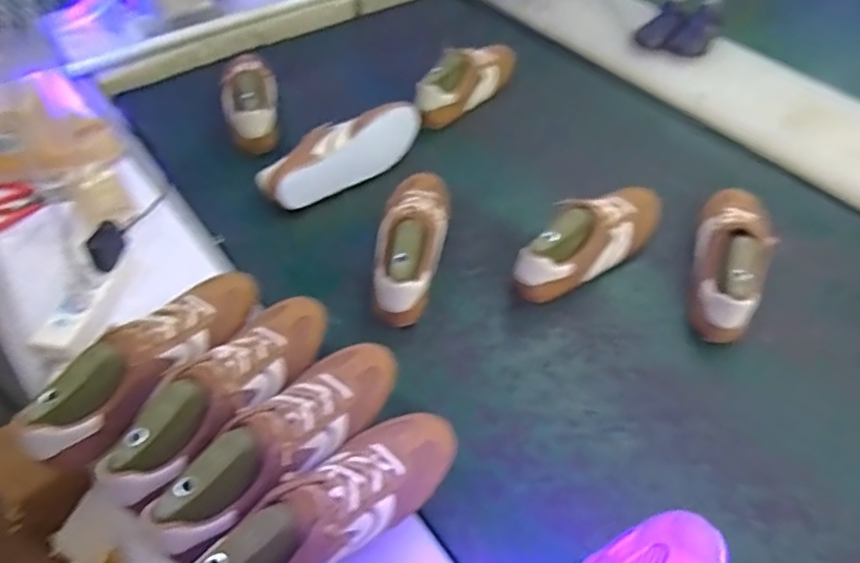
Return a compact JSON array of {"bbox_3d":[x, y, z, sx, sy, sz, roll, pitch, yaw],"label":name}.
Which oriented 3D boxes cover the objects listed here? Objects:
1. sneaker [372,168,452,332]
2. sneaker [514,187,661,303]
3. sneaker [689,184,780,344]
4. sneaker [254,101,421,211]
[{"bbox_3d":[-0.028,-0.065,0.840,0.093,0.089,0.266,5,50,3],"label":"sneaker"},{"bbox_3d":[0.234,-0.072,0.845,0.285,0.091,0.086,-29,56,-23],"label":"sneaker"},{"bbox_3d":[0.424,-0.049,0.827,0.089,0.099,0.282,21,53,16],"label":"sneaker"},{"bbox_3d":[-0.148,-0.215,0.969,0.291,0.083,0.094,-33,58,-25],"label":"sneaker"}]

